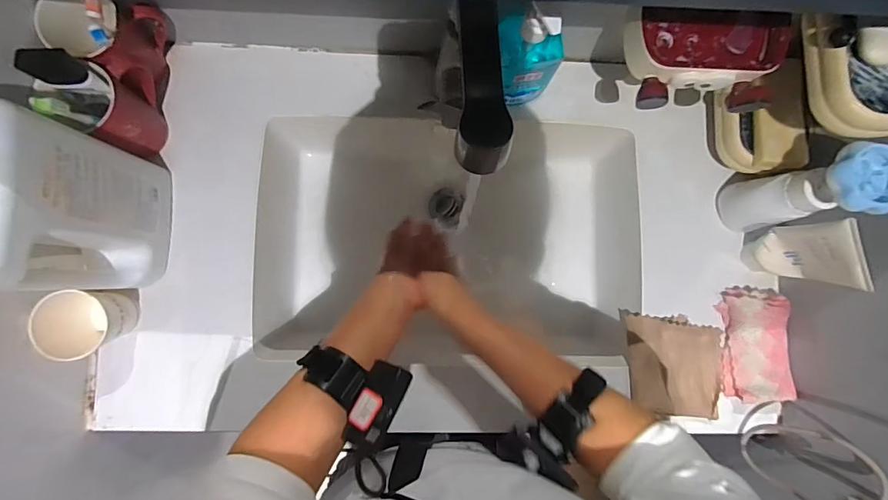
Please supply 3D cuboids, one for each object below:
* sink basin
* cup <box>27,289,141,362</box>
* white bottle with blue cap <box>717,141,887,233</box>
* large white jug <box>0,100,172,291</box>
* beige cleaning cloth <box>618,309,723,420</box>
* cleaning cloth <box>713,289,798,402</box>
[{"bbox_3d":[0.004,-0.020,0.648,0.506,0.117,0.333,1,85,-3],"label":"sink basin"},{"bbox_3d":[-0.413,0.086,0.512,0.068,0.107,0.074,0,86,-3],"label":"cup"},{"bbox_3d":[0.412,-0.064,0.514,0.061,0.192,0.065,-6,86,-3],"label":"white bottle with blue cap"},{"bbox_3d":[-0.387,-0.038,0.424,0.089,0.281,0.153,1,85,-3],"label":"large white jug"},{"bbox_3d":[0.308,0.154,0.581,0.125,0.029,0.126,3,85,-3],"label":"beige cleaning cloth"},{"bbox_3d":[0.410,0.122,0.574,0.076,0.032,0.145,2,85,-3],"label":"cleaning cloth"}]

